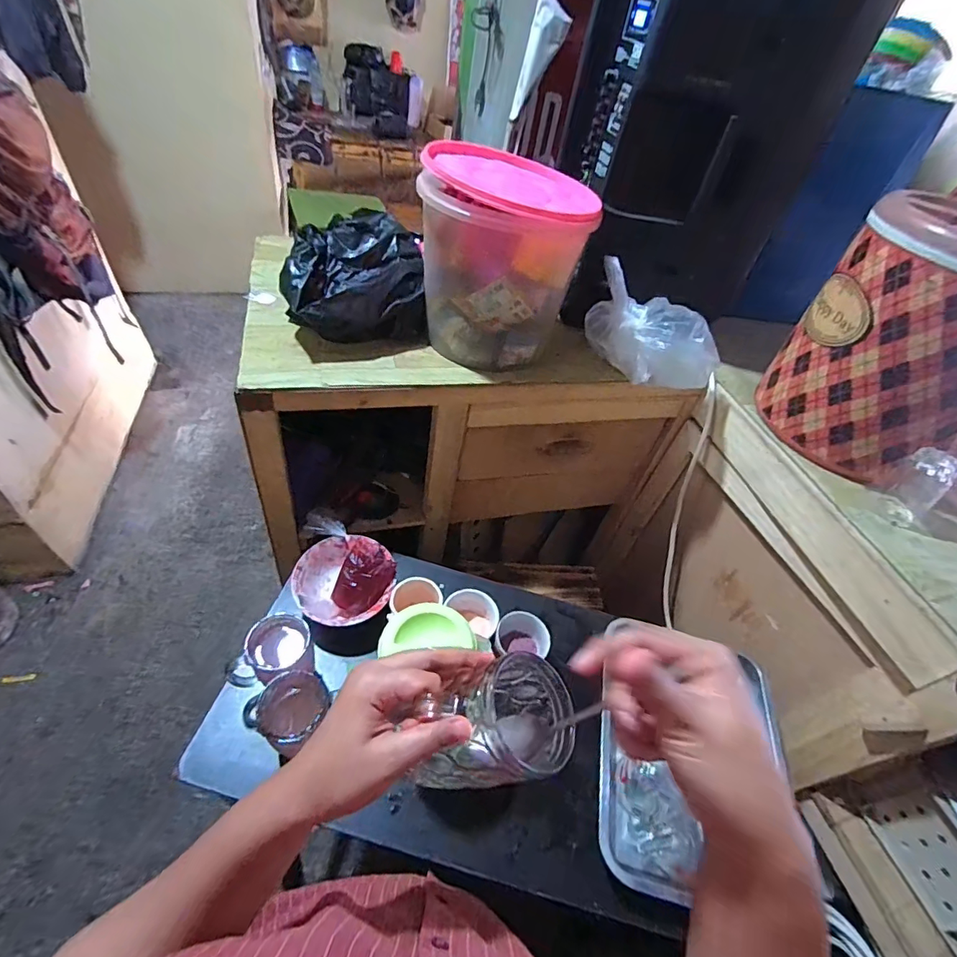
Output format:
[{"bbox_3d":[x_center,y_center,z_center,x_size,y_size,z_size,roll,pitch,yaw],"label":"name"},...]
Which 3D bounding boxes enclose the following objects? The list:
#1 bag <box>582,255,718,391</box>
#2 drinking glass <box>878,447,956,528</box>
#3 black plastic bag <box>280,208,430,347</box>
[{"bbox_3d":[0.275,-0.220,0.759,0.217,0.137,0.113,24,48,12],"label":"bag"},{"bbox_3d":[0.589,0.012,0.644,0.061,0.099,0.063,-22,55,-27],"label":"drinking glass"},{"bbox_3d":[-0.197,-0.312,0.752,0.212,0.132,0.185,-12,51,-20],"label":"black plastic bag"}]

